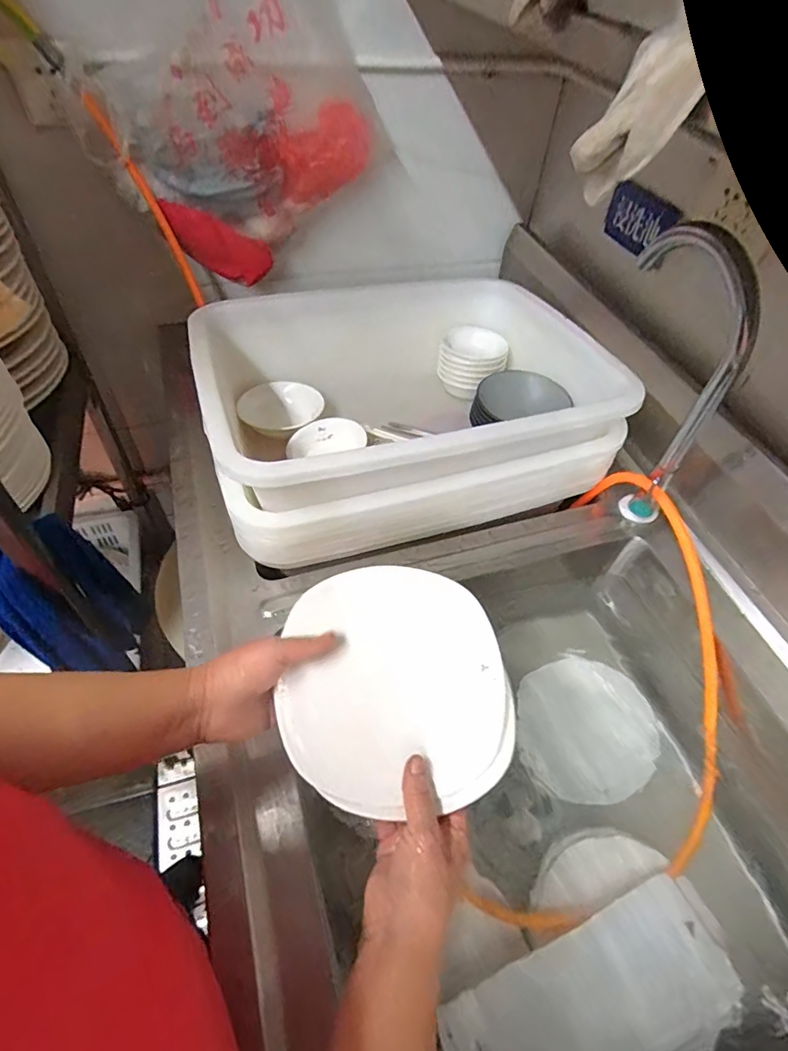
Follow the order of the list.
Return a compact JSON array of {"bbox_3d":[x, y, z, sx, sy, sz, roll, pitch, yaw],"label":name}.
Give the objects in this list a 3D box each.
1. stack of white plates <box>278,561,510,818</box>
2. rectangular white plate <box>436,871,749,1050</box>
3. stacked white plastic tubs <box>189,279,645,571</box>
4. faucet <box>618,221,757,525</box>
[{"bbox_3d":[0.002,0.133,0.438,0.190,0.015,0.192,-2,67,-12],"label":"stack of white plates"},{"bbox_3d":[0.196,0.471,0.495,0.291,0.030,0.116,-17,55,-17],"label":"rectangular white plate"},{"bbox_3d":[0.019,-0.175,0.729,0.543,0.195,0.394,-15,55,-15],"label":"stacked white plastic tubs"},{"bbox_3d":[0.319,-0.168,0.618,0.049,0.326,0.203,-5,53,-8],"label":"faucet"}]

